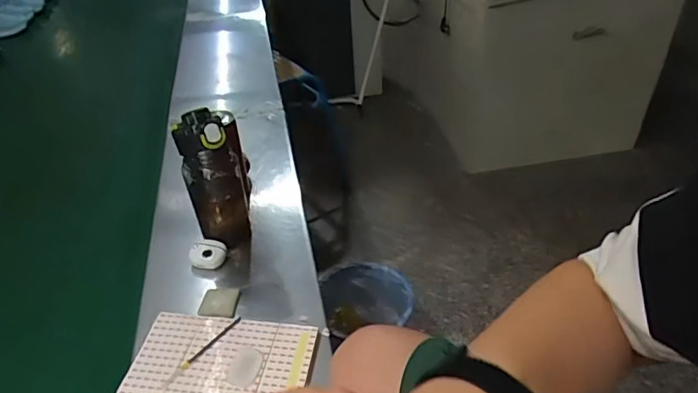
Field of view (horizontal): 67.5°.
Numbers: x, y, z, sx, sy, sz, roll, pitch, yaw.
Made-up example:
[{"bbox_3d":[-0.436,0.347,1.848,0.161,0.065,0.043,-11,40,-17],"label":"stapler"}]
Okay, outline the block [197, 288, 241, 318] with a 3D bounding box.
[{"bbox_3d":[-0.169,0.137,0.682,0.053,0.006,0.048,3,36,12],"label":"block"}]

